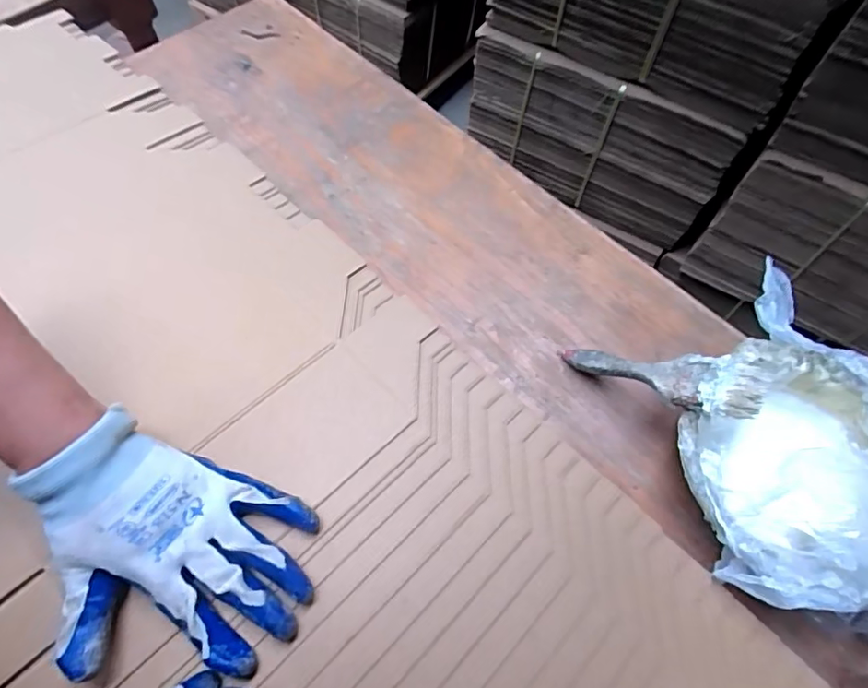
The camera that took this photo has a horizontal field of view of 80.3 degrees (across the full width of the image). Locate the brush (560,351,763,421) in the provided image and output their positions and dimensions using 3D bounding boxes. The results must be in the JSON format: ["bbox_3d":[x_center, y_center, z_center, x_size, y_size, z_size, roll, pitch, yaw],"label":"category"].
[{"bbox_3d":[0.192,0.027,0.454,0.168,0.017,0.049,13,55,46],"label":"brush"}]

